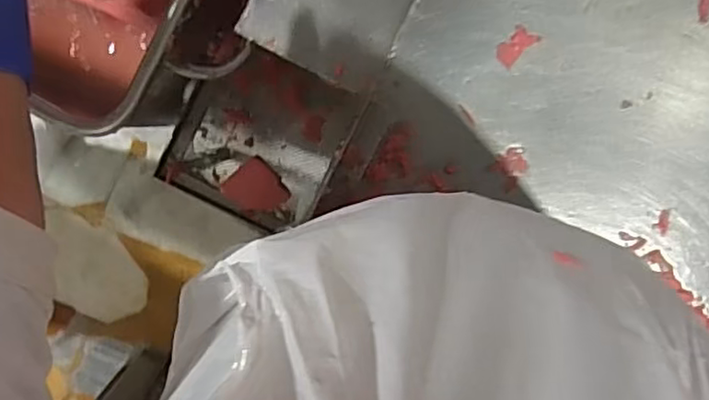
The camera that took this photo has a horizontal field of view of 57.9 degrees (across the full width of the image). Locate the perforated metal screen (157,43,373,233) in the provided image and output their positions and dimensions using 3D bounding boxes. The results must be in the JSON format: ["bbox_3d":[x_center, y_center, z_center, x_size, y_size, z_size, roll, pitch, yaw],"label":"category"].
[{"bbox_3d":[-0.128,-0.088,0.908,0.220,0.043,0.221,27,95,-6],"label":"perforated metal screen"}]

